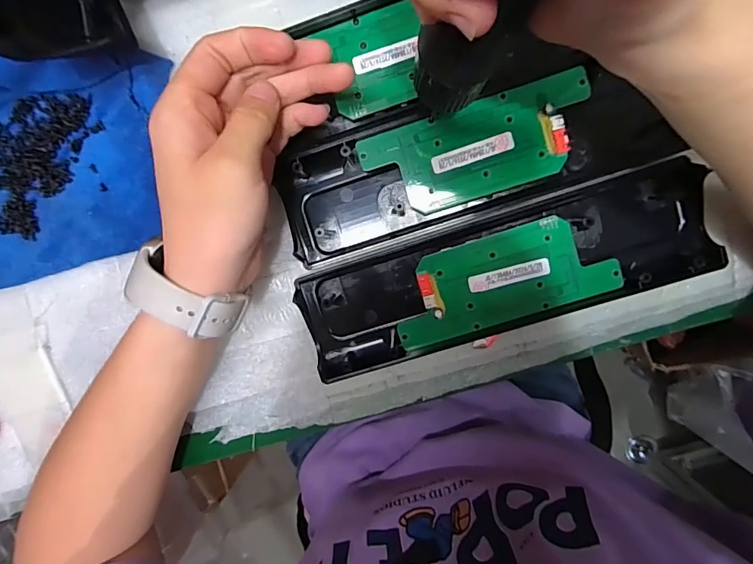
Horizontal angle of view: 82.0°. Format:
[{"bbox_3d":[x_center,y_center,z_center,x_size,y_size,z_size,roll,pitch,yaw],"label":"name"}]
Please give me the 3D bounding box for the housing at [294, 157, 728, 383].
[{"bbox_3d":[0.076,-0.003,0.263,0.245,0.016,0.066,-18,96,6],"label":"housing"}]

